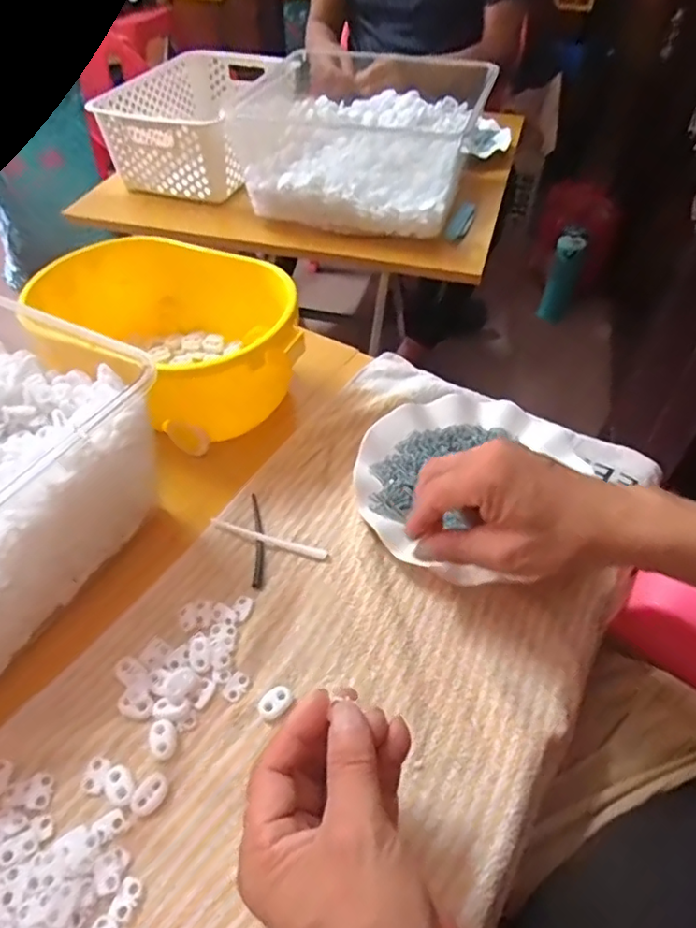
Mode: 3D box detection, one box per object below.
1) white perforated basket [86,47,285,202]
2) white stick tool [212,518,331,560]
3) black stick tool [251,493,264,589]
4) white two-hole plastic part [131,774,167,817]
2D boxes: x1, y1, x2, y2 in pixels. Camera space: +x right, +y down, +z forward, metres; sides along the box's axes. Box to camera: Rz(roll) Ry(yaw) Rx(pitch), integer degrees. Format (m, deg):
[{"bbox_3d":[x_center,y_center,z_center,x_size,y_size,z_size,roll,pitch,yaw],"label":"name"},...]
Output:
[{"bbox_3d":[-0.226,-0.521,0.885,0.213,0.109,0.306,13,50,12],"label":"white perforated basket"},{"bbox_3d":[-0.061,0.056,0.440,0.094,0.008,0.009,13,50,12],"label":"white stick tool"},{"bbox_3d":[-0.070,0.057,0.446,0.009,0.004,0.087,-6,49,-4],"label":"black stick tool"},{"bbox_3d":[-0.112,0.187,0.327,0.015,0.004,0.021,24,53,21],"label":"white two-hole plastic part"}]

